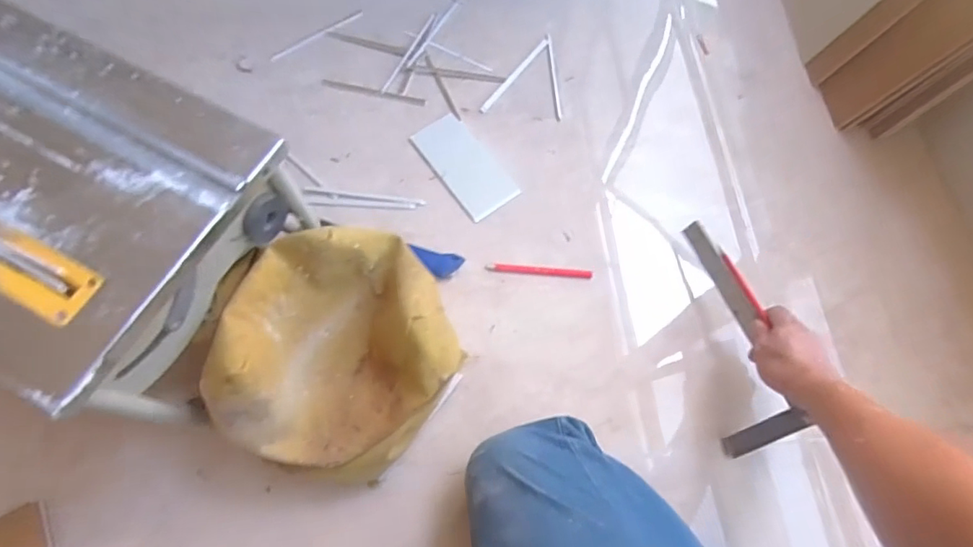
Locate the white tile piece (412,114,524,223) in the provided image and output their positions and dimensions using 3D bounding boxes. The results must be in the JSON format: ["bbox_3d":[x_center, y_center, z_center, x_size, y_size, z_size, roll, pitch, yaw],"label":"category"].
[{"bbox_3d":[-0.034,-0.172,0.826,0.088,0.004,0.185,-33,72,-13],"label":"white tile piece"}]

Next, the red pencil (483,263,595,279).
[{"bbox_3d":[0.077,-0.003,0.764,0.152,0.008,0.012,4,68,1],"label":"red pencil"}]

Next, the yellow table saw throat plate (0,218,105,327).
[{"bbox_3d":[-0.448,-0.029,0.462,0.241,0.013,0.050,26,70,10],"label":"yellow table saw throat plate"}]

